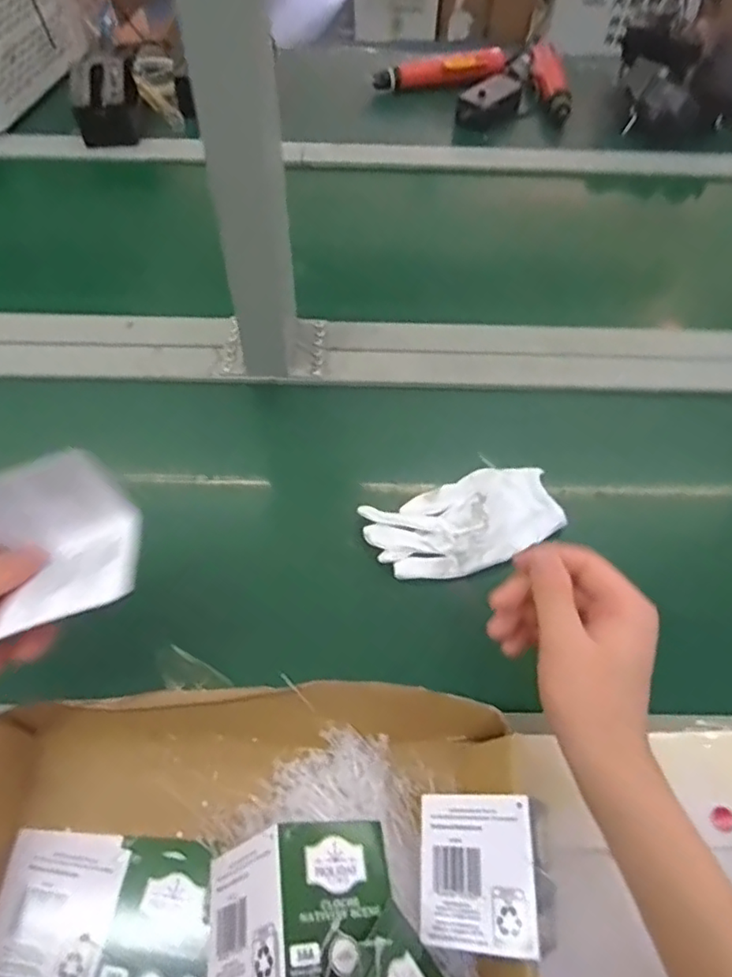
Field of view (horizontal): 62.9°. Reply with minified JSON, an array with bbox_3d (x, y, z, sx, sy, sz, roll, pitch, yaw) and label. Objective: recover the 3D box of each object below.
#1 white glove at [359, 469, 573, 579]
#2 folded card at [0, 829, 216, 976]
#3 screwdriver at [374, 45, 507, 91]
[{"bbox_3d":[0.082,0.026,0.485,0.154,0.019,0.078,-17,59,-13],"label":"white glove"},{"bbox_3d":[-0.146,0.239,0.336,0.121,0.010,0.074,6,57,2],"label":"folded card"},{"bbox_3d":[0.111,-0.626,0.893,0.201,0.034,0.043,-10,58,-9],"label":"screwdriver"}]

